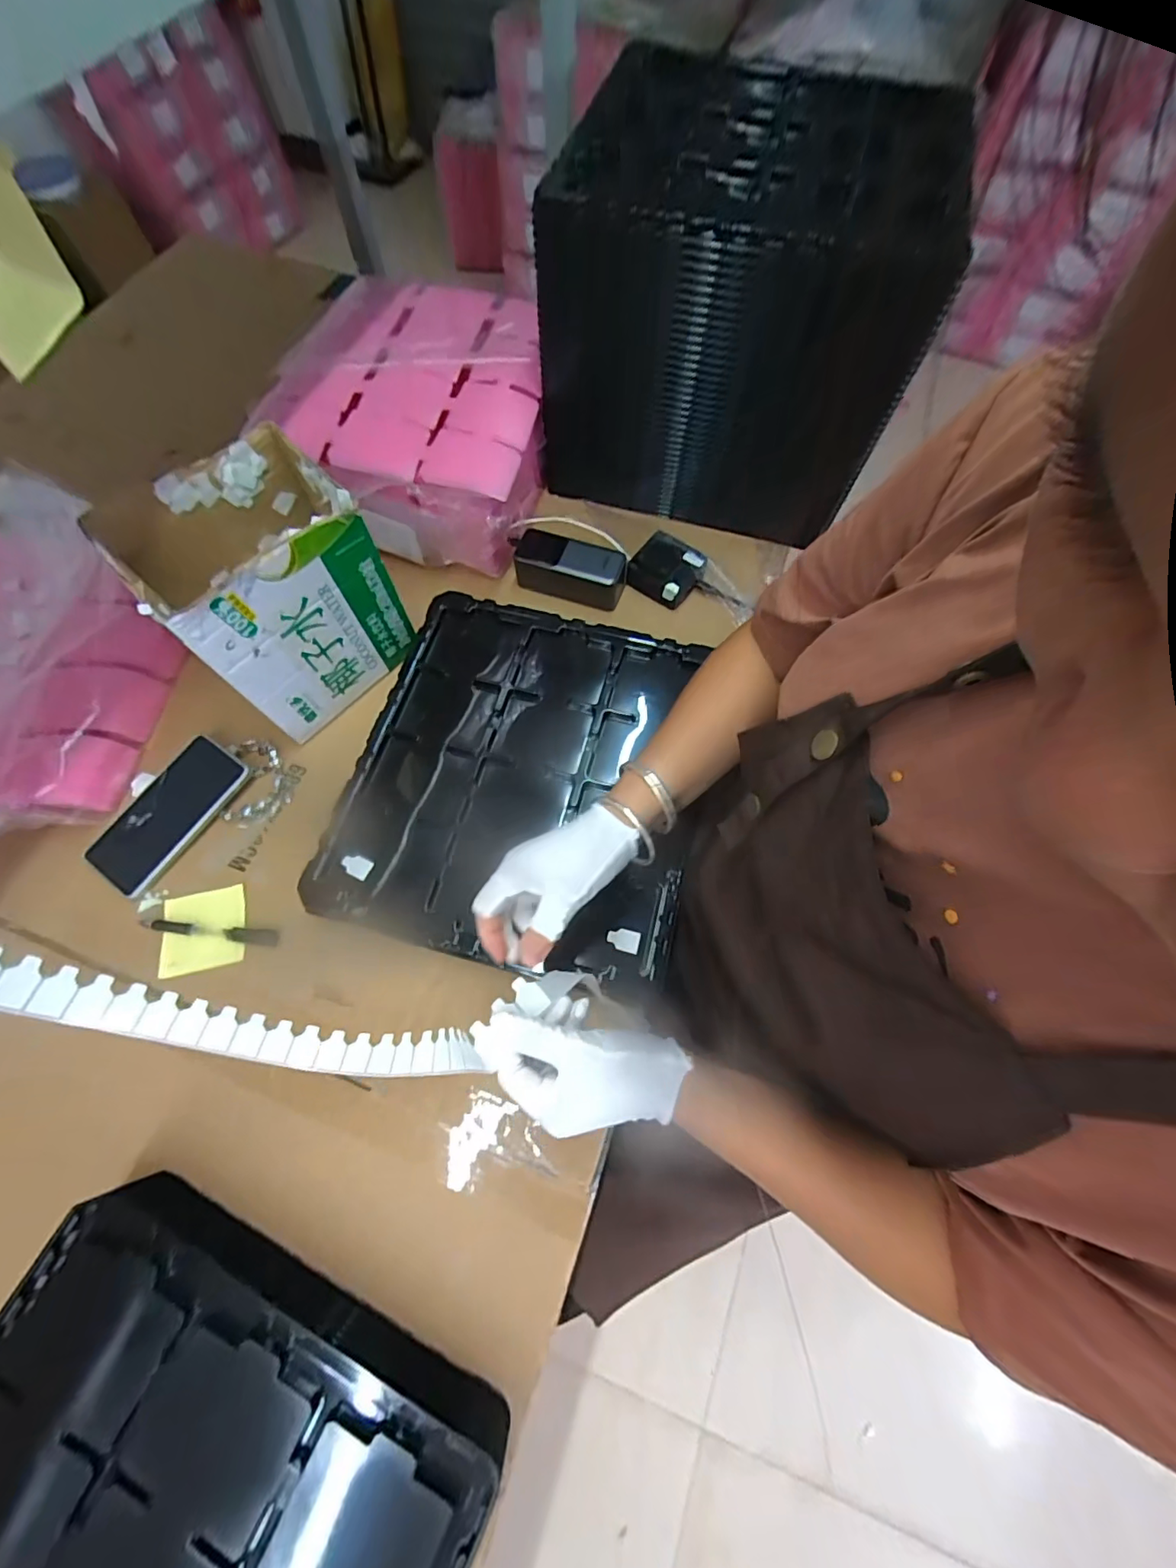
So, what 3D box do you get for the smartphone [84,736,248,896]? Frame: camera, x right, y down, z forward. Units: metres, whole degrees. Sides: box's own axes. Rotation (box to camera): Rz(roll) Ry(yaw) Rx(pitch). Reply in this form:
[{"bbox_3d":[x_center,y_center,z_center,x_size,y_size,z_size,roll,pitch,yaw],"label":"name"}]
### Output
[{"bbox_3d":[-0.436,0.030,0.557,0.080,0.013,0.163,36,77,9],"label":"smartphone"}]

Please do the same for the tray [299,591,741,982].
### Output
[{"bbox_3d":[-0.047,-0.011,0.547,0.366,0.053,0.376,12,68,3],"label":"tray"}]

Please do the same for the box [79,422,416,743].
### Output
[{"bbox_3d":[-0.315,-0.194,0.540,0.184,0.194,0.167,-42,75,-18],"label":"box"}]

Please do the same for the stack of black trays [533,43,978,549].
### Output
[{"bbox_3d":[0.160,-0.555,0.653,0.375,0.323,0.325,13,68,4],"label":"stack of black trays"}]

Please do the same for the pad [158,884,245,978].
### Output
[{"bbox_3d":[-0.378,0.143,0.525,0.076,0.008,0.077,-11,68,-8],"label":"pad"}]

